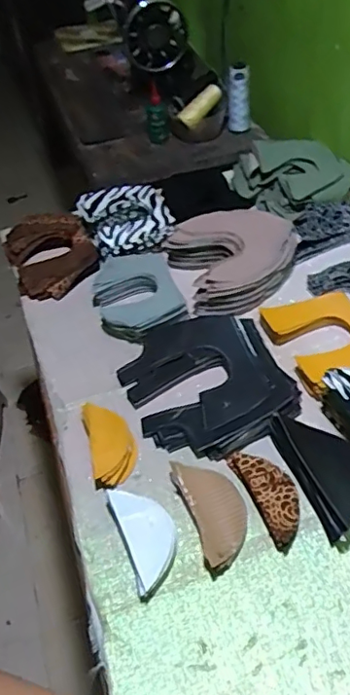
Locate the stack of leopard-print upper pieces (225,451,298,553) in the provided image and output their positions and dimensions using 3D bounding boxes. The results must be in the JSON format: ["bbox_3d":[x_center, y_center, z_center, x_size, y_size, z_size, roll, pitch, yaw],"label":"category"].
[{"bbox_3d":[0.105,0.158,0.615,0.047,0.022,0.118,-20,49,-12],"label":"stack of leopard-print upper pieces"}]

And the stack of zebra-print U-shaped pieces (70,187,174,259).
[{"bbox_3d":[-0.084,-0.216,0.932,0.148,0.033,0.151,-14,48,-7],"label":"stack of zebra-print U-shaped pieces"}]

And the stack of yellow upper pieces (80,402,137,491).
[{"bbox_3d":[-0.079,0.112,0.680,0.054,0.020,0.123,-14,48,-7],"label":"stack of yellow upper pieces"}]

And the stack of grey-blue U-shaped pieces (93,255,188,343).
[{"bbox_3d":[-0.059,-0.079,0.833,0.117,0.030,0.155,-17,48,-10],"label":"stack of grey-blue U-shaped pieces"}]

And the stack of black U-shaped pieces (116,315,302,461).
[{"bbox_3d":[0.036,0.039,0.718,0.185,0.036,0.212,-21,49,-13],"label":"stack of black U-shaped pieces"}]

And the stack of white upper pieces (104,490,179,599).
[{"bbox_3d":[-0.029,0.196,0.587,0.055,0.024,0.112,-19,49,-11],"label":"stack of white upper pieces"}]

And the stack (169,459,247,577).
[{"bbox_3d":[0.042,0.173,0.602,0.057,0.025,0.123,-18,48,-10],"label":"stack"}]

